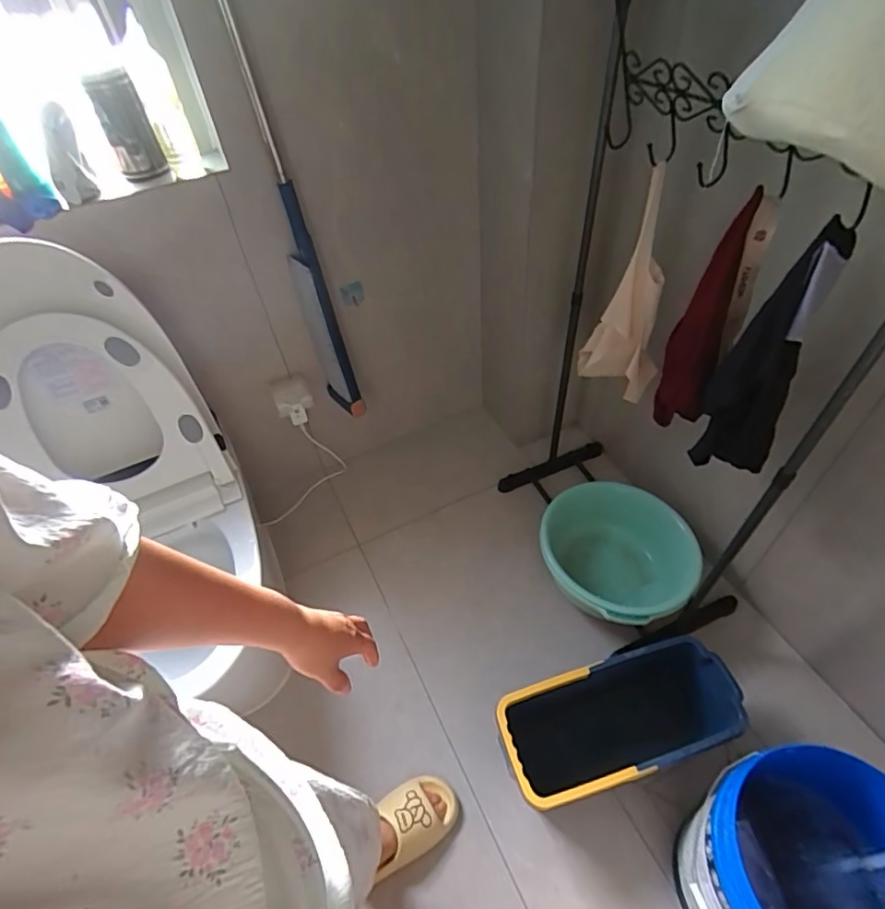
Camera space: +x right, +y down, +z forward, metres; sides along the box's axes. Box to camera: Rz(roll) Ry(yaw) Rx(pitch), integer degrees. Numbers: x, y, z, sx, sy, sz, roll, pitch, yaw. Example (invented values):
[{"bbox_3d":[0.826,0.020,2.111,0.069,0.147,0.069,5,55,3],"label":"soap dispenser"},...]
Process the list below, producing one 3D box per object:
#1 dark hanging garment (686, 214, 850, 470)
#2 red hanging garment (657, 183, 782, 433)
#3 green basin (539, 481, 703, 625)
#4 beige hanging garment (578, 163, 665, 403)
[{"bbox_3d":[0.510,-0.130,0.833,0.130,0.425,0.075,3,47,7],"label":"dark hanging garment"},{"bbox_3d":[0.448,-0.214,0.896,0.095,0.408,0.067,27,54,26],"label":"red hanging garment"},{"bbox_3d":[0.441,0.276,1.375,0.348,0.206,0.385,-33,53,-24],"label":"green basin"},{"bbox_3d":[0.390,-0.310,1.083,0.167,0.458,0.065,21,52,22],"label":"beige hanging garment"}]

